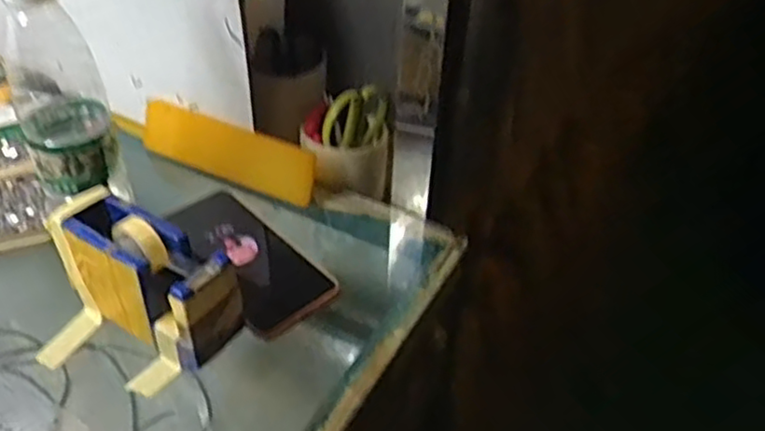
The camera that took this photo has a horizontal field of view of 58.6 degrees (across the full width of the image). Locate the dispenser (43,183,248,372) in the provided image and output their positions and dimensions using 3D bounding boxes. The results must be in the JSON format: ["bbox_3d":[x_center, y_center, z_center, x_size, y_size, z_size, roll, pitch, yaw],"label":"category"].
[{"bbox_3d":[-0.161,0.045,0.470,0.135,0.083,0.048,23,45,24],"label":"dispenser"}]

